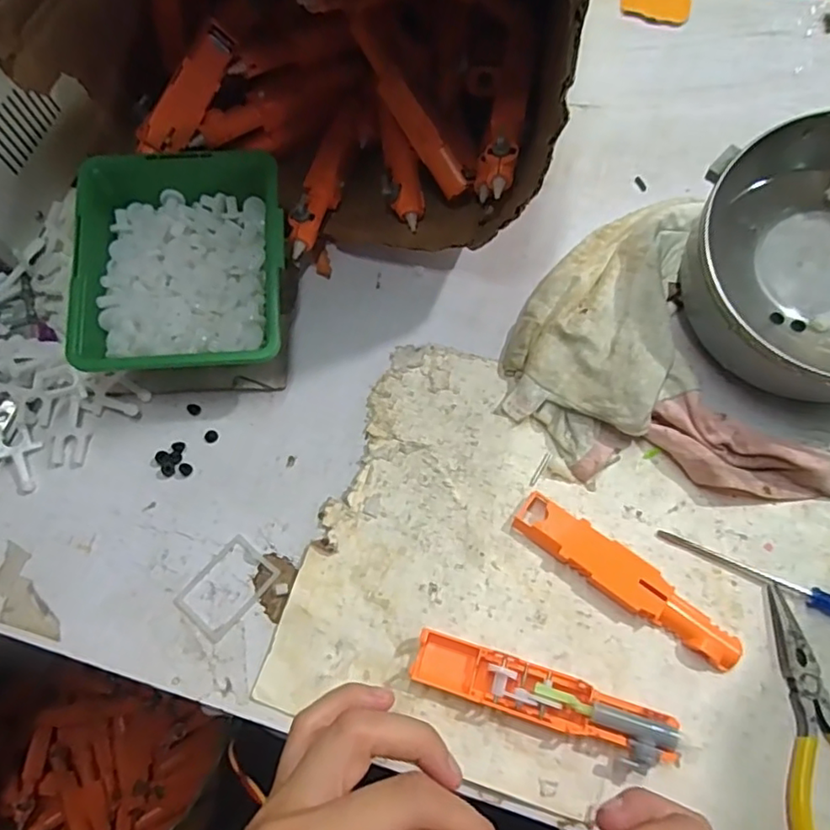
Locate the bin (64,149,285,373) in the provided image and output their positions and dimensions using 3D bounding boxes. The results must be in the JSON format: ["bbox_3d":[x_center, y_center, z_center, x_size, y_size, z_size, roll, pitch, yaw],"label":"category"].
[{"bbox_3d":[-0.127,-0.081,0.344,0.109,0.061,0.123,-3,66,3],"label":"bin"}]

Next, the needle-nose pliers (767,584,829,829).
[{"bbox_3d":[0.184,0.145,0.270,0.047,0.010,0.126,-4,66,2],"label":"needle-nose pliers"}]

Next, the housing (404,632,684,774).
[{"bbox_3d":[0.058,0.130,0.276,0.119,0.013,0.025,17,68,11],"label":"housing"}]

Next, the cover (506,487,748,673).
[{"bbox_3d":[0.104,0.081,0.298,0.119,0.011,0.024,34,73,15],"label":"cover"}]

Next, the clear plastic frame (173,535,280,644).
[{"bbox_3d":[-0.096,0.087,0.303,0.032,0.004,0.046,37,73,18],"label":"clear plastic frame"}]

